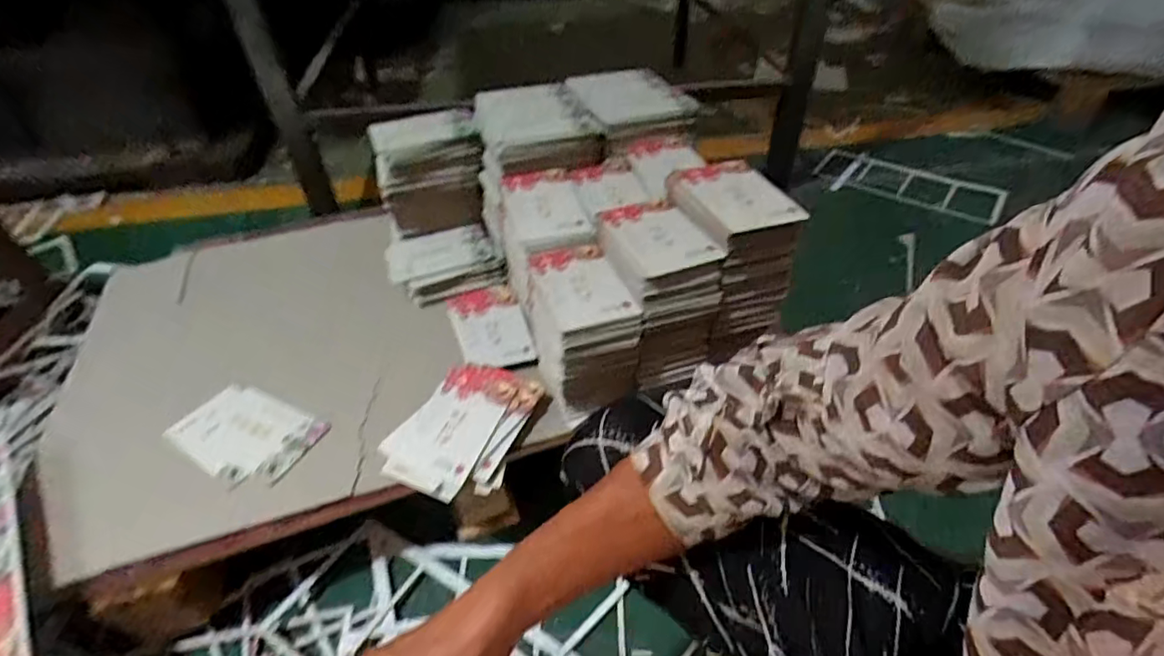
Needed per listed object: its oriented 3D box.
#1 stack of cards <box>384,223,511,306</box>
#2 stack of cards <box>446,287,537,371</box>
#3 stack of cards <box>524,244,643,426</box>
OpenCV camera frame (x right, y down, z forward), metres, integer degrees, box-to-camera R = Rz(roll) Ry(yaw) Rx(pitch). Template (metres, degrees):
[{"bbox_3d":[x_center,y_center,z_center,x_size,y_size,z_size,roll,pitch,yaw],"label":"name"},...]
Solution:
[{"bbox_3d":[-0.207,-0.101,0.848,0.163,0.050,0.117,-14,43,-13],"label":"stack of cards"},{"bbox_3d":[-0.127,-0.001,0.767,0.090,0.028,0.168,-16,44,-14],"label":"stack of cards"},{"bbox_3d":[-0.001,0.007,0.660,0.093,0.150,0.149,-13,43,-11],"label":"stack of cards"}]

